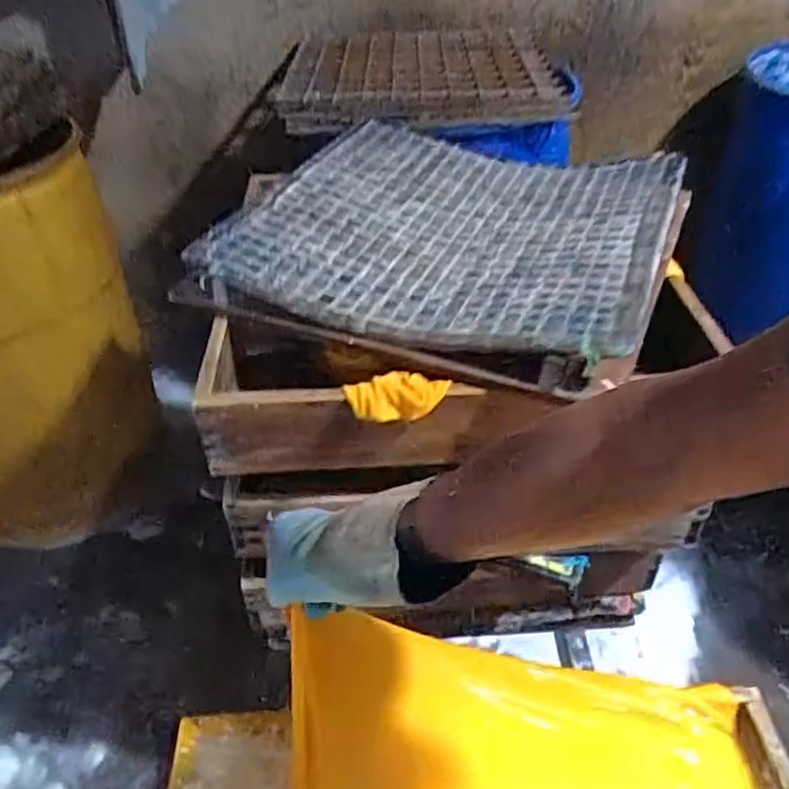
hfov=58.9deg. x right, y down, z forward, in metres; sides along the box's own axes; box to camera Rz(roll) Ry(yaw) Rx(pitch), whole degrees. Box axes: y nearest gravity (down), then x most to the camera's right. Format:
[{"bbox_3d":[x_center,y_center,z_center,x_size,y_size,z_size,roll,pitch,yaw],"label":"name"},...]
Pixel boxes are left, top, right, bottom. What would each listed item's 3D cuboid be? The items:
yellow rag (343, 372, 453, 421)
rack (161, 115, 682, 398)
[{"bbox_3d":[0.003,0.002,0.688,0.097,0.037,0.030,-6,40,-5],"label":"yellow rag"},{"bbox_3d":[0.083,-0.210,0.871,0.496,0.058,0.510,17,41,22],"label":"rack"}]

